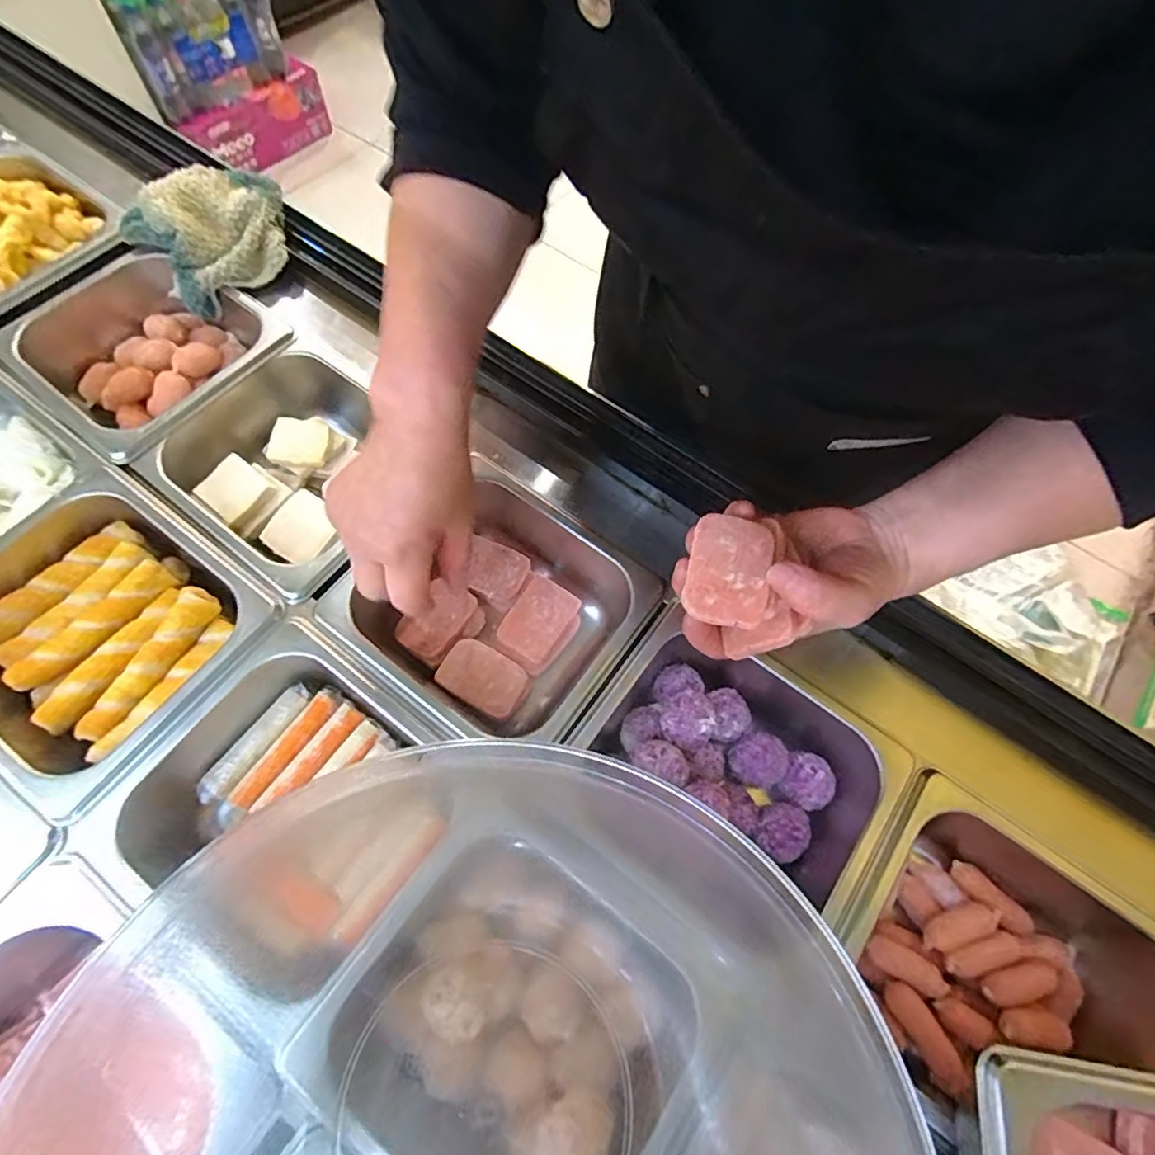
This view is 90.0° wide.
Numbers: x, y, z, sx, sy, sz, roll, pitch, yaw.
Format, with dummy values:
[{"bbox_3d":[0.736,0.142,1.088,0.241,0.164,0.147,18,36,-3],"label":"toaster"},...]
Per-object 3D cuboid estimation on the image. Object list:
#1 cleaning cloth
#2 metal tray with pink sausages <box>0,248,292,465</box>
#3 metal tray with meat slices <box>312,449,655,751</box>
[{"bbox_3d":[-0.288,-0.280,0.455,0.118,0.049,0.104,-32,72,-17],"label":"cleaning cloth"},{"bbox_3d":[-0.333,-0.173,0.457,0.177,0.067,0.160,36,68,12],"label":"metal tray with pink sausages"},{"bbox_3d":[-0.051,0.026,0.399,0.164,0.073,0.146,36,68,12],"label":"metal tray with meat slices"}]

